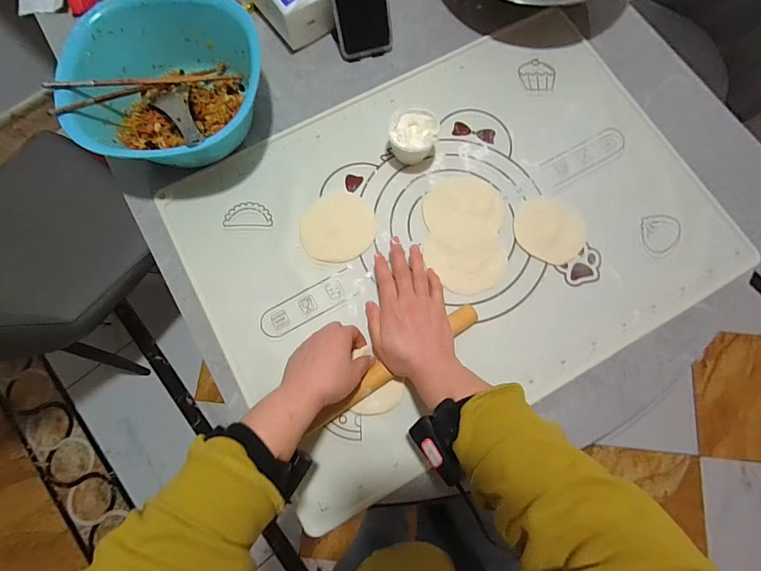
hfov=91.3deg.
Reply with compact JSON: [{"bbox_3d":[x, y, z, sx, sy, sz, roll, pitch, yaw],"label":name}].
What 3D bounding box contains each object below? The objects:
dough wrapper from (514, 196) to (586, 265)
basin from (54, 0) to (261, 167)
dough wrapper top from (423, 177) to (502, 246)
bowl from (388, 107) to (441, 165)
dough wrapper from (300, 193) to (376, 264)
[{"bbox_3d":[0.238,-0.081,0.523,0.097,0.005,0.095,0,77,0],"label":"dough wrapper"},{"bbox_3d":[-0.281,-0.267,0.515,0.245,0.102,0.227,0,77,0],"label":"basin"},{"bbox_3d":[0.118,-0.105,0.524,0.111,0.005,0.100,-4,79,-3],"label":"dough wrapper top"},{"bbox_3d":[0.044,-0.204,0.519,0.065,0.056,0.065,0,77,0],"label":"bowl"},{"bbox_3d":[-0.058,-0.082,0.516,0.100,0.004,0.099,0,77,0],"label":"dough wrapper"}]

